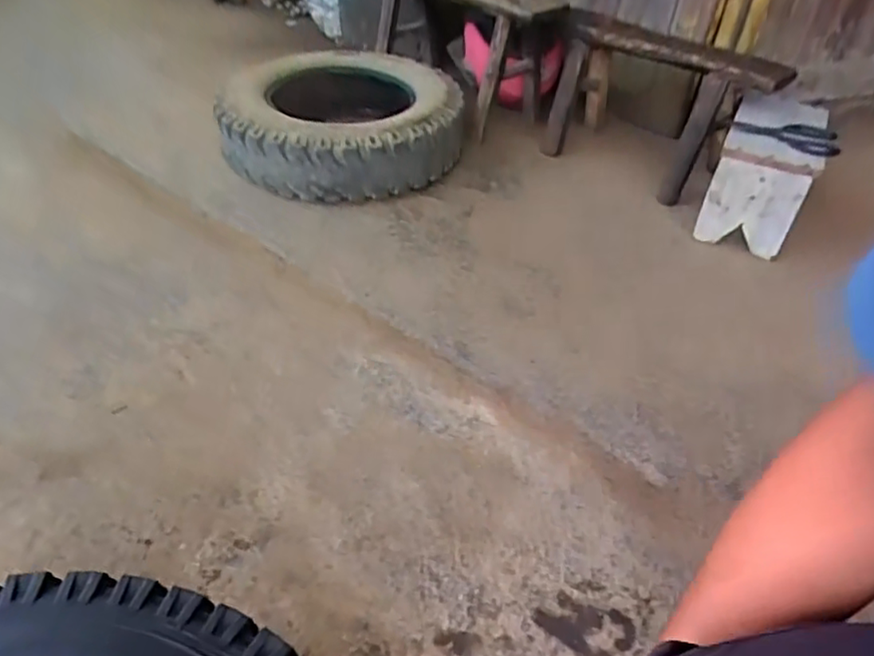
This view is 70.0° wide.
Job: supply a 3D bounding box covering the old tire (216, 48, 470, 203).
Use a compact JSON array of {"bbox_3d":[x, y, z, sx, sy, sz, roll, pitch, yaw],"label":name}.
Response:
[{"bbox_3d":[-0.206,-0.449,1.337,0.500,0.186,0.434,-3,41,-8],"label":"old tire"}]

